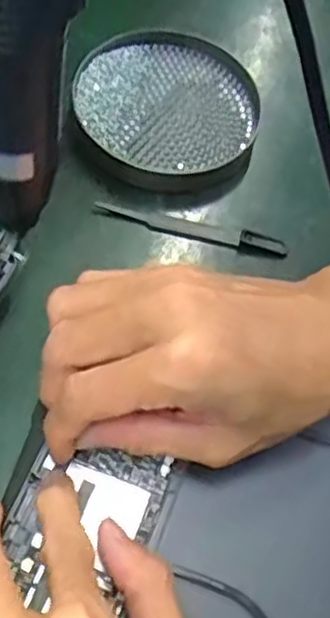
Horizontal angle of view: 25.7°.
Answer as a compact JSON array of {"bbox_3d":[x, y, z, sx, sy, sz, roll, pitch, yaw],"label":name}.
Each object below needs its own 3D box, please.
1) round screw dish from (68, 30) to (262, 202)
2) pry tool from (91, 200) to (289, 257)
[{"bbox_3d":[0.001,-0.120,0.443,0.108,0.029,0.111,1,60,-2],"label":"round screw dish"},{"bbox_3d":[0.015,-0.047,0.414,0.110,0.009,0.015,14,60,6],"label":"pry tool"}]

